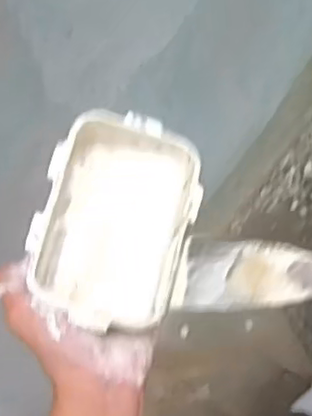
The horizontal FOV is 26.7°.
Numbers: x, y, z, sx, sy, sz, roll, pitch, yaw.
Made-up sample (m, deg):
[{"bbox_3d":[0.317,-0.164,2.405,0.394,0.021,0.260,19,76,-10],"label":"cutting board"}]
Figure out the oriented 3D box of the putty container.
[{"bbox_3d":[-0.027,0.010,0.462,0.105,0.056,0.144,10,71,5],"label":"putty container"}]

